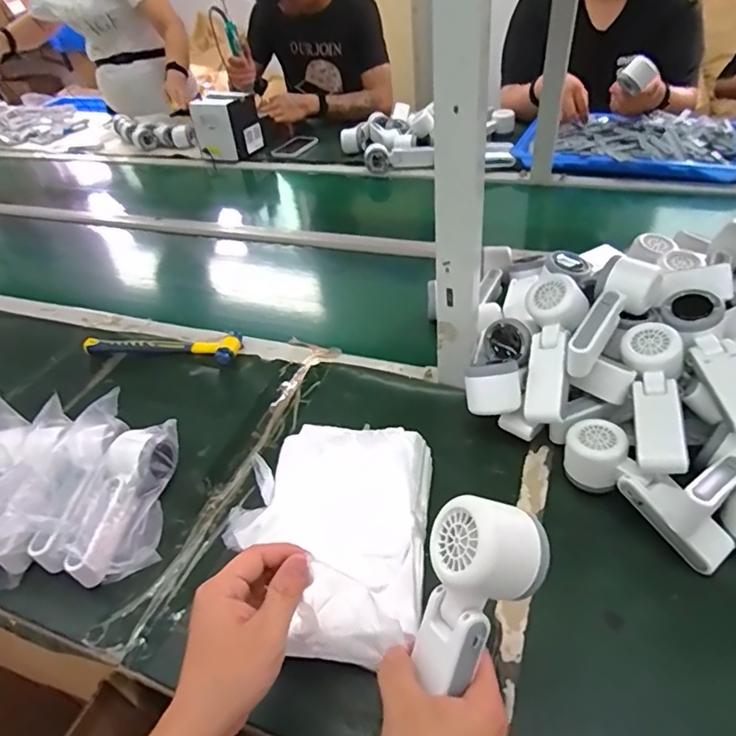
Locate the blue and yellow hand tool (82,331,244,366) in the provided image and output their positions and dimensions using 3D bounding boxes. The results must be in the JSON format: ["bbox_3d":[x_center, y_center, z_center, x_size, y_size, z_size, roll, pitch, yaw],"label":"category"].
[{"bbox_3d":[-0.313,-0.029,0.785,0.249,0.021,0.050,0,41,8],"label":"blue and yellow hand tool"}]

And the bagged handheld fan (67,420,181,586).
[{"bbox_3d":[-0.253,0.137,0.561,0.067,0.054,0.169,-7,41,1],"label":"bagged handheld fan"}]

